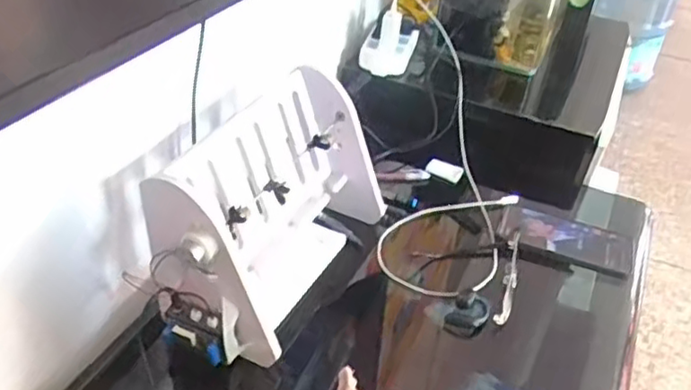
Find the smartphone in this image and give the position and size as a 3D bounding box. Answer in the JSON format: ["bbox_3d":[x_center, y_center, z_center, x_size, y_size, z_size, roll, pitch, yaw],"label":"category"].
[{"bbox_3d":[0.276,0.055,0.806,0.159,0.014,0.076,17,38,16],"label":"smartphone"}]

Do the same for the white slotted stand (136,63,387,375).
[{"bbox_3d":[-0.071,0.014,0.677,0.130,0.174,0.280,17,39,17],"label":"white slotted stand"}]

